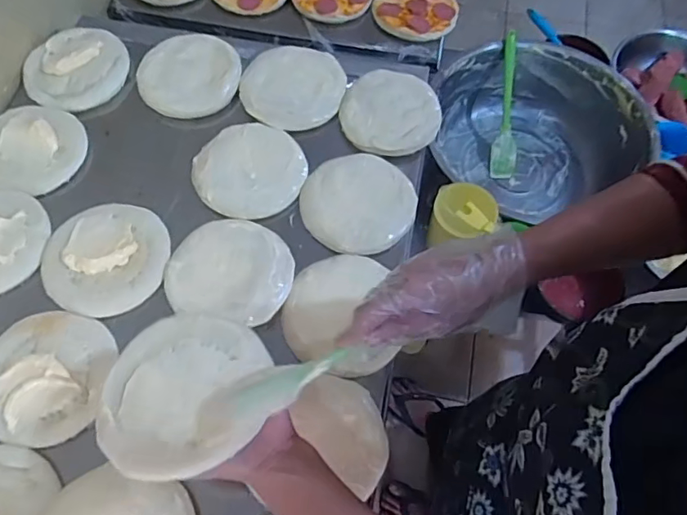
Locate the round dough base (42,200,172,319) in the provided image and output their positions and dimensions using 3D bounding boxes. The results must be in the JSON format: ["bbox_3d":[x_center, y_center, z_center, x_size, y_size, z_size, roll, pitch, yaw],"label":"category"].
[{"bbox_3d":[-0.291,-0.004,0.635,0.144,0.021,0.142,0,64,-1],"label":"round dough base"}]

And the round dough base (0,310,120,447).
[{"bbox_3d":[-0.335,0.126,0.570,0.147,0.012,0.141,0,64,-1],"label":"round dough base"}]

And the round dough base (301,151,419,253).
[{"bbox_3d":[0.020,-0.074,0.683,0.145,0.023,0.141,0,64,-1],"label":"round dough base"}]

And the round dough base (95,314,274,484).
[{"bbox_3d":[-0.138,0.113,0.448,0.138,0.009,0.146,-2,47,2],"label":"round dough base"}]

